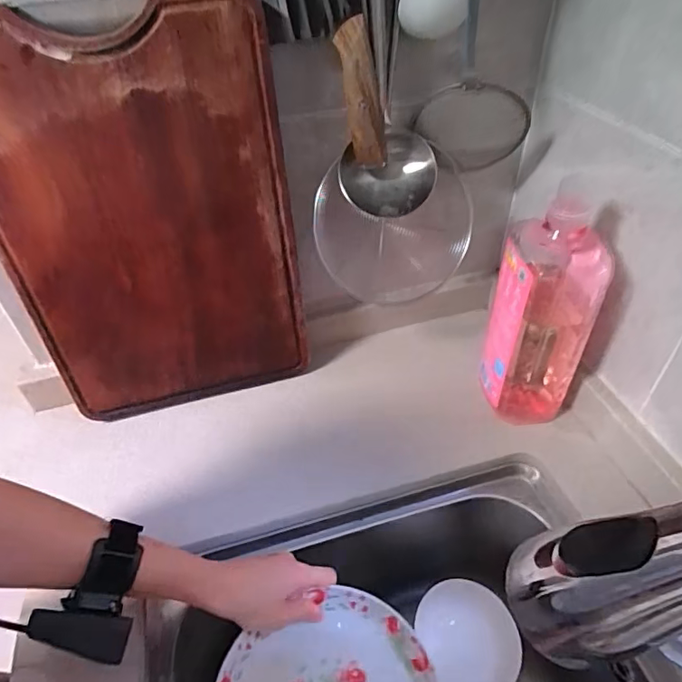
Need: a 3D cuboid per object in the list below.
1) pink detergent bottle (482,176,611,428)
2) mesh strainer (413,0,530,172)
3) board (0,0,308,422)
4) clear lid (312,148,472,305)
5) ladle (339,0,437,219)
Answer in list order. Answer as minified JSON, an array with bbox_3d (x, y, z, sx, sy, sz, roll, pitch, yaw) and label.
[{"bbox_3d":[0.206,-0.034,0.516,0.095,0.242,0.106,15,46,19],"label":"pink detergent bottle"},{"bbox_3d":[0.131,-0.296,0.447,0.097,0.303,0.062,15,46,19],"label":"mesh strainer"},{"bbox_3d":[-0.179,-0.089,0.483,0.259,0.384,0.021,-10,38,-8],"label":"board"},{"bbox_3d":[0.061,-0.117,0.594,0.177,0.182,0.027,-10,43,-7],"label":"clear lid"},{"bbox_3d":[0.040,-0.270,0.423,0.089,0.336,0.065,-2,43,1],"label":"ladle"}]

